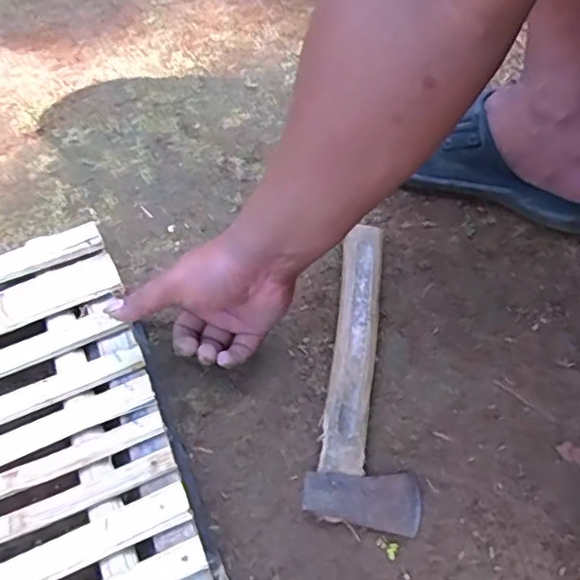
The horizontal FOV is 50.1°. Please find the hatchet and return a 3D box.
[{"bbox_3d":[0.073,0.063,0.530,0.084,0.029,0.258,7,59,6],"label":"hatchet"}]

